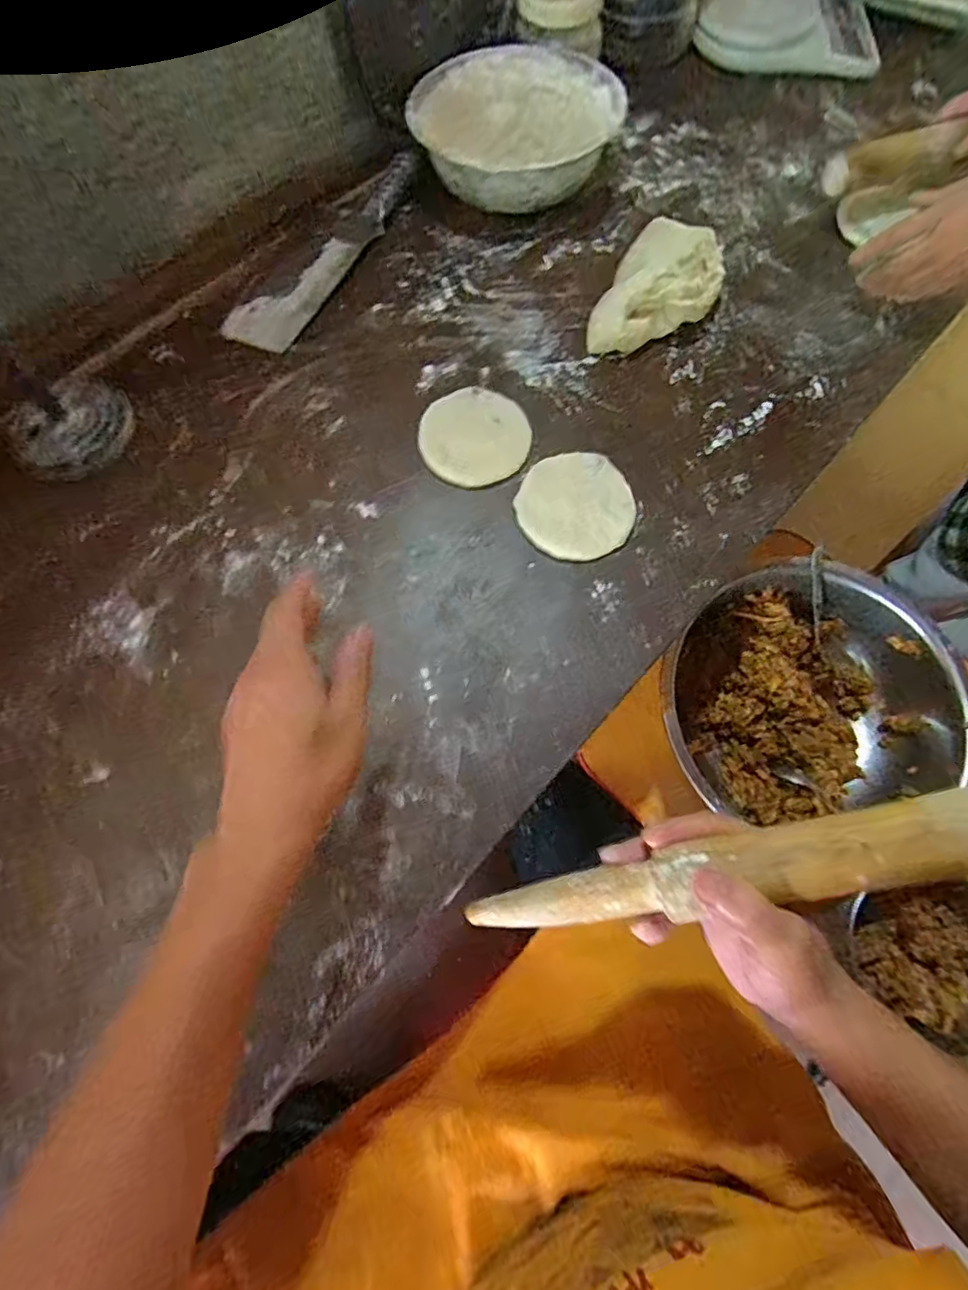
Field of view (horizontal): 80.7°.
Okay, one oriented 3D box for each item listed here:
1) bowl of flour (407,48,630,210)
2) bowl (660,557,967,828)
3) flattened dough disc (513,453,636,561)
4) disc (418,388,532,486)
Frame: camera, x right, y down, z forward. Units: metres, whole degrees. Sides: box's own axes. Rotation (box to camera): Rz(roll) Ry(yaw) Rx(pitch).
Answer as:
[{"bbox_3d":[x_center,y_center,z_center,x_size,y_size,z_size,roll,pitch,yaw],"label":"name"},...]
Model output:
[{"bbox_3d":[0.034,-0.558,0.620,0.217,0.063,0.227,0,70,-1],"label":"bowl of flour"},{"bbox_3d":[0.318,0.044,0.570,0.242,0.096,0.233,0,70,-1],"label":"bowl"},{"bbox_3d":[0.078,-0.118,0.486,0.094,0.014,0.095,0,70,-1],"label":"flattened dough disc"},{"bbox_3d":[-0.008,-0.187,0.513,0.096,0.011,0.095,0,70,-1],"label":"disc"}]

